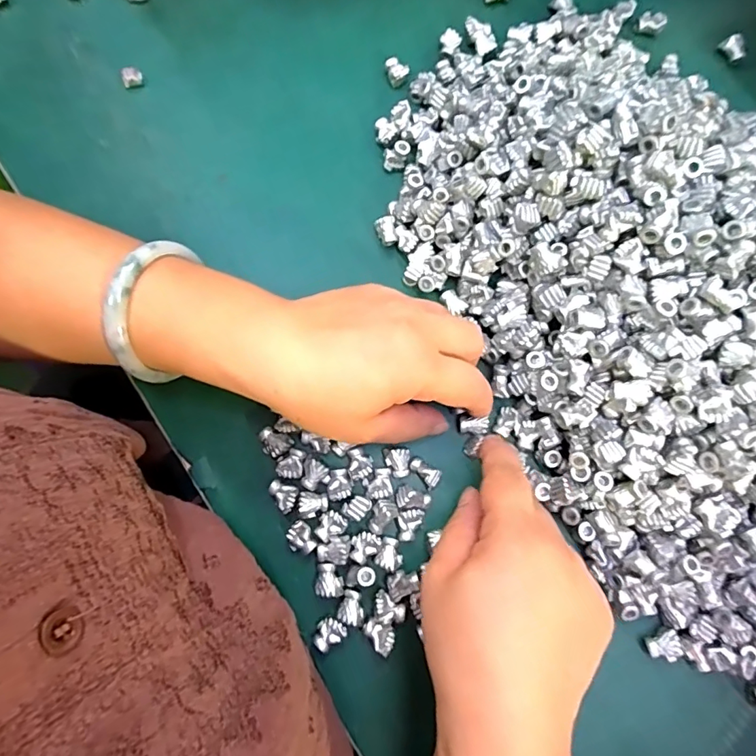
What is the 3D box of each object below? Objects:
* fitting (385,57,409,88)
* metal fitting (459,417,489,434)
[{"bbox_3d":[0.013,-0.202,0.326,0.014,0.008,0.020,-10,79,-4],"label":"fitting"},{"bbox_3d":[0.054,0.027,0.277,0.015,0.007,0.008,2,78,-1],"label":"metal fitting"}]

